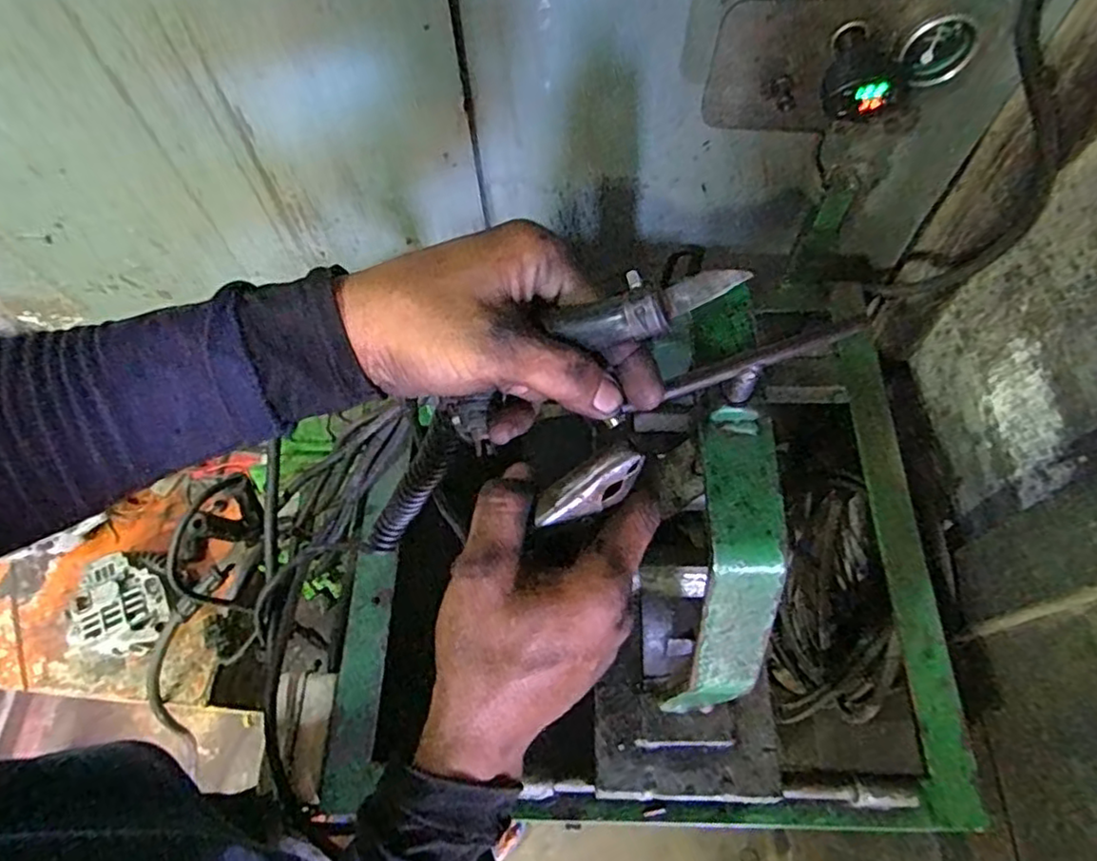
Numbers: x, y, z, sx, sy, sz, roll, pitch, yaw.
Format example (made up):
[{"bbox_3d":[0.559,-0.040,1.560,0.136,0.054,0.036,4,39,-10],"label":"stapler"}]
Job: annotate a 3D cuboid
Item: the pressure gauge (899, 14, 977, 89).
[{"bbox_3d":[0.281,-0.277,0.472,0.055,0.047,0.017,-4,64,0],"label":"pressure gauge"}]

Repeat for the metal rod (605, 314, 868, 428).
[{"bbox_3d":[0.088,-0.029,0.302,0.131,0.007,0.011,-20,65,-5],"label":"metal rod"}]

